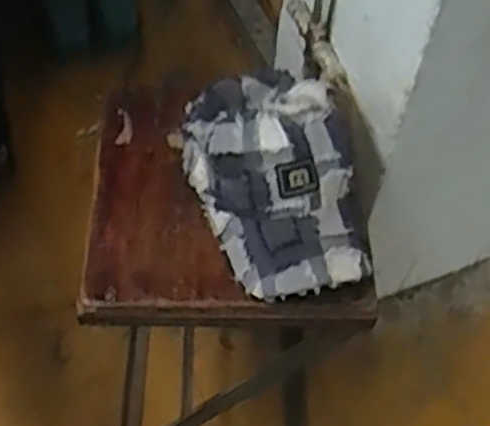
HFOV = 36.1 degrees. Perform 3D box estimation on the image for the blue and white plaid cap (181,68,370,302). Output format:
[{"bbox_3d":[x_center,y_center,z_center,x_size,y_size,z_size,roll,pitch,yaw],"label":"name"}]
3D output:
[{"bbox_3d":[0.031,-0.039,0.762,0.164,0.086,0.260,-10,59,-10],"label":"blue and white plaid cap"}]

